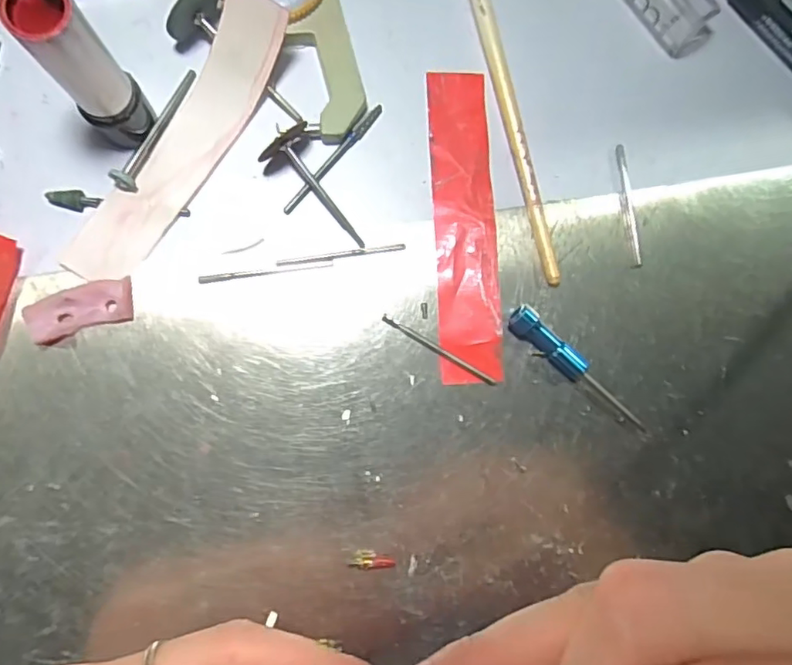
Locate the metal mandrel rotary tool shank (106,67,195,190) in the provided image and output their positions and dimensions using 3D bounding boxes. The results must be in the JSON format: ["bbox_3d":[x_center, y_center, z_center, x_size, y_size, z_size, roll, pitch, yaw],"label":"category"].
[{"bbox_3d":[-0.078,-0.067,0.181,0.005,0.009,0.046,25,84,-5],"label":"metal mandrel rotary tool shank"}]

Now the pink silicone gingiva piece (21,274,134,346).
[{"bbox_3d":[-0.098,-0.007,0.176,0.030,0.007,0.014,-19,89,-7],"label":"pink silicone gingiva piece"}]

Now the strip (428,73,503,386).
[{"bbox_3d":[0.024,-0.037,0.192,0.021,0.004,0.108,-2,87,-7],"label":"strip"}]

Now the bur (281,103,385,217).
[{"bbox_3d":[-0.021,-0.059,0.190,0.004,0.004,0.049,40,83,-3],"label":"bur"}]

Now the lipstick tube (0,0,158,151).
[{"bbox_3d":[-0.085,-0.072,0.156,0.018,0.058,0.018,0,87,-7],"label":"lipstick tube"}]

